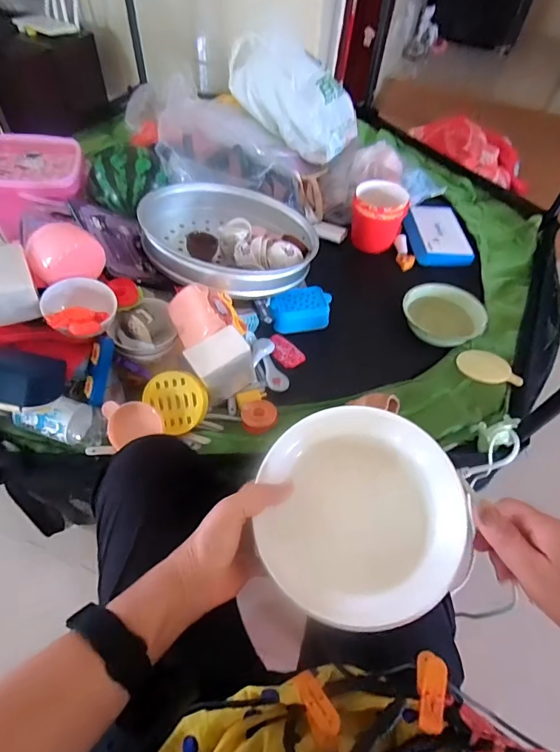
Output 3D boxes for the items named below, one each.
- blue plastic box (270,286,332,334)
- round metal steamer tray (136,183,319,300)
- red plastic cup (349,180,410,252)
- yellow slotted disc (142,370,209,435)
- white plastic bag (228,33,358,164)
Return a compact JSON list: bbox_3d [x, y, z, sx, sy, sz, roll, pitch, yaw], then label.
[{"bbox_3d":[0.042,-0.140,0.872,0.131,0.044,0.084,-9,54,-13],"label":"blue plastic box"},{"bbox_3d":[-0.108,-0.281,0.858,0.339,0.105,0.319,-34,70,-33],"label":"round metal steamer tray"},{"bbox_3d":[0.241,-0.396,1.026,0.129,0.114,0.137,3,52,-4],"label":"red plastic cup"},{"bbox_3d":[-0.161,0.036,0.656,0.089,0.017,0.101,-36,88,6],"label":"yellow slotted disc"},{"bbox_3d":[0.037,-0.755,1.123,0.374,0.196,0.130,37,23,-8],"label":"white plastic bag"}]

